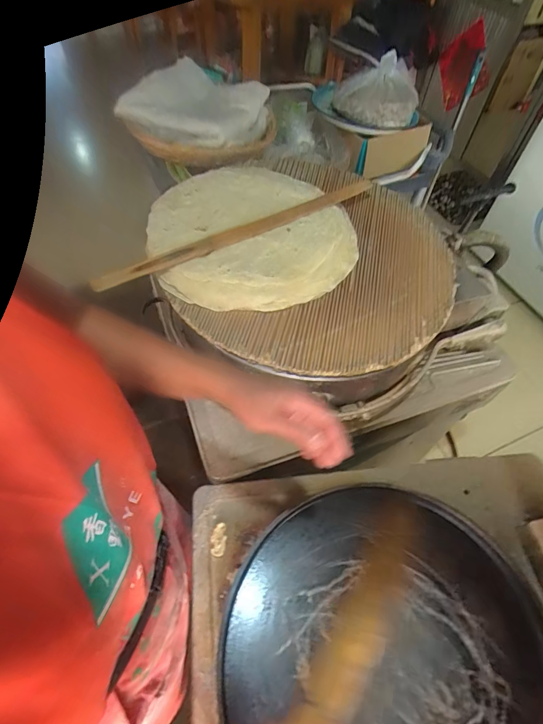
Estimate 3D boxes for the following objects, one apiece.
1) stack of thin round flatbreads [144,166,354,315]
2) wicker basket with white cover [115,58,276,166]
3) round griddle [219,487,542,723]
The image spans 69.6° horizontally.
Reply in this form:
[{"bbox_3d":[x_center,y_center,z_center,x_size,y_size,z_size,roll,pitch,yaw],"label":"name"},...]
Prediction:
[{"bbox_3d":[-0.041,-0.280,0.812,0.419,0.034,0.415,-17,62,-12],"label":"stack of thin round flatbreads"},{"bbox_3d":[-0.196,-0.710,1.117,0.413,0.099,0.352,30,59,16],"label":"wicker basket with white cover"},{"bbox_3d":[0.191,0.450,0.606,0.508,0.028,0.489,1,56,-2],"label":"round griddle"}]

